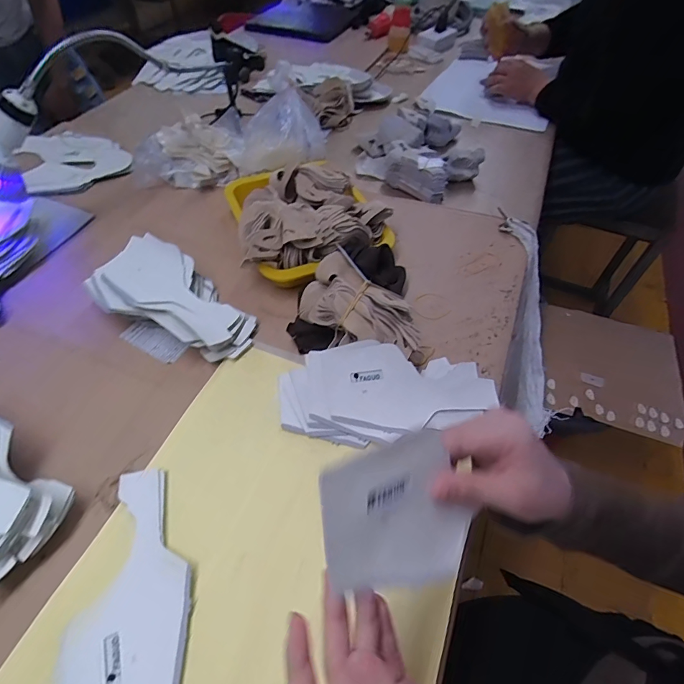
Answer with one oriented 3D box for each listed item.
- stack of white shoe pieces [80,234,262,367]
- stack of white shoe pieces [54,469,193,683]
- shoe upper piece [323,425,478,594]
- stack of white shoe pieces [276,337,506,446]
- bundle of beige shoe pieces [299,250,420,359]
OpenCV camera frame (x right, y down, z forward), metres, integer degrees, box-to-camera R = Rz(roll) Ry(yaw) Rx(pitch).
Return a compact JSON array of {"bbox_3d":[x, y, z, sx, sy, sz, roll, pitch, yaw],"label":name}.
[{"bbox_3d":[-0.215,-0.053,0.514,0.218,0.053,0.112,27,57,20],"label":"stack of white shoe pieces"},{"bbox_3d":[-0.180,0.210,0.348,0.096,0.012,0.192,-10,53,-8],"label":"stack of white shoe pieces"},{"bbox_3d":[0.034,0.101,0.230,0.099,0.092,0.007,-11,10,-34],"label":"shoe upper piece"},{"bbox_3d":[0.054,0.053,0.437,0.242,0.047,0.096,-5,52,-4],"label":"stack of white shoe pieces"},{"bbox_3d":[0.019,-0.039,0.461,0.151,0.059,0.074,25,56,18],"label":"bundle of beige shoe pieces"}]

